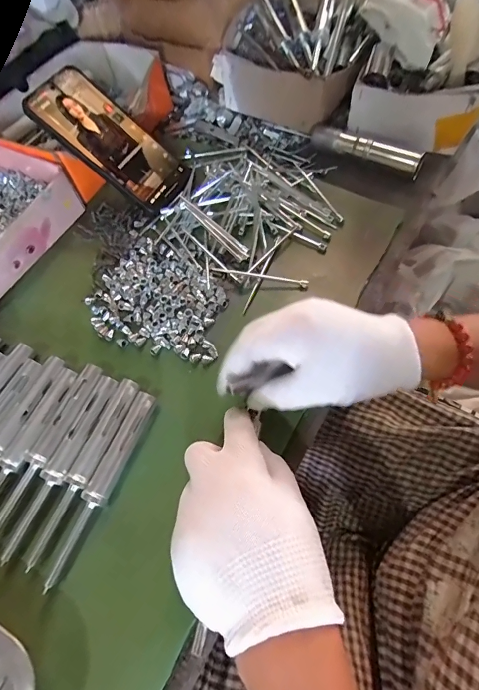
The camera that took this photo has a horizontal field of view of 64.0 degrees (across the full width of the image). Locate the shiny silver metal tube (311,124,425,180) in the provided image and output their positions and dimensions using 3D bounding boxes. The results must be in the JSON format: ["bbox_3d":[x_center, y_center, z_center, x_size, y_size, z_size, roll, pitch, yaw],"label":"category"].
[{"bbox_3d":[0.137,-0.214,0.418,0.124,0.027,0.019,29,69,18],"label":"shiny silver metal tube"}]

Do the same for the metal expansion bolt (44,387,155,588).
[{"bbox_3d":[-0.101,0.104,0.292,0.017,0.022,0.144,17,66,13],"label":"metal expansion bolt"}]

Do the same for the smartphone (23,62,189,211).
[{"bbox_3d":[-0.132,-0.213,0.402,0.160,0.007,0.074,36,69,-16],"label":"smartphone"}]

